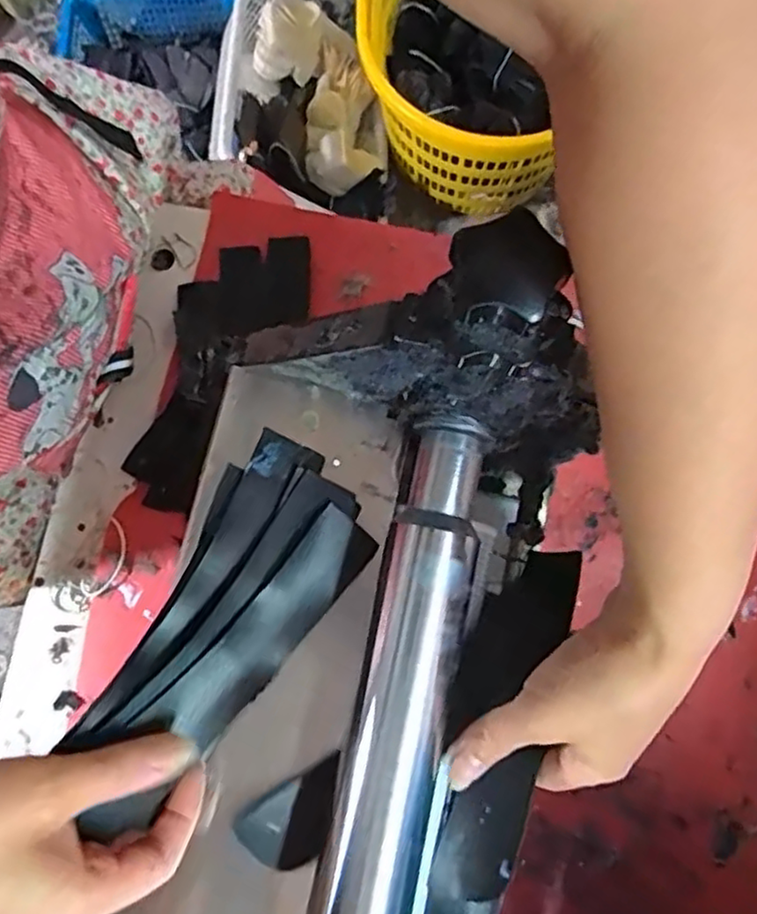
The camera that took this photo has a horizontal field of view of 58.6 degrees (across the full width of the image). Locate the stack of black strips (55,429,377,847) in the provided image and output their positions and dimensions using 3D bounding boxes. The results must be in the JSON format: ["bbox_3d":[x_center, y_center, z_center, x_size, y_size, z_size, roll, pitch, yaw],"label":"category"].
[{"bbox_3d":[-0.072,0.079,0.314,0.075,0.017,0.181,30,73,6],"label":"stack of black strips"}]

